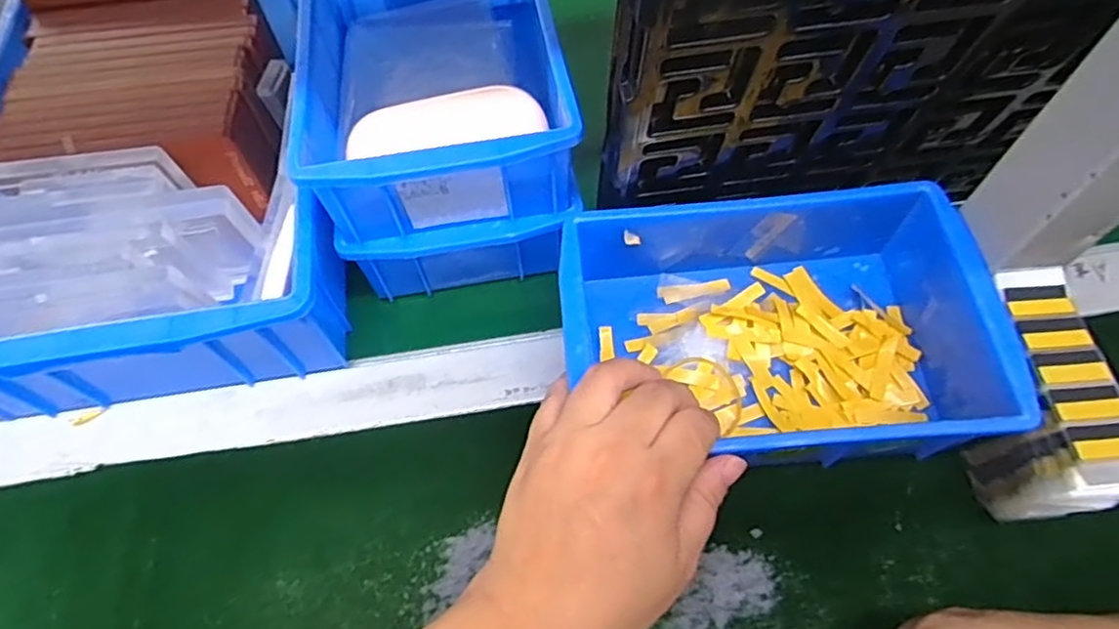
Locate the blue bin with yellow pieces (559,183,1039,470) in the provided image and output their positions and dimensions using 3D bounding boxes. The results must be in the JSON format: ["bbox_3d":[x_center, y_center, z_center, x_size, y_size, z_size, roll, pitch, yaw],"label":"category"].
[{"bbox_3d":[0.105,0.006,0.322,0.204,0.069,0.132,-2,59,-2],"label":"blue bin with yellow pieces"}]

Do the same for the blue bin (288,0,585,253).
[{"bbox_3d":[-0.069,-0.135,0.349,0.126,0.057,0.195,-9,61,-4],"label":"blue bin"}]

